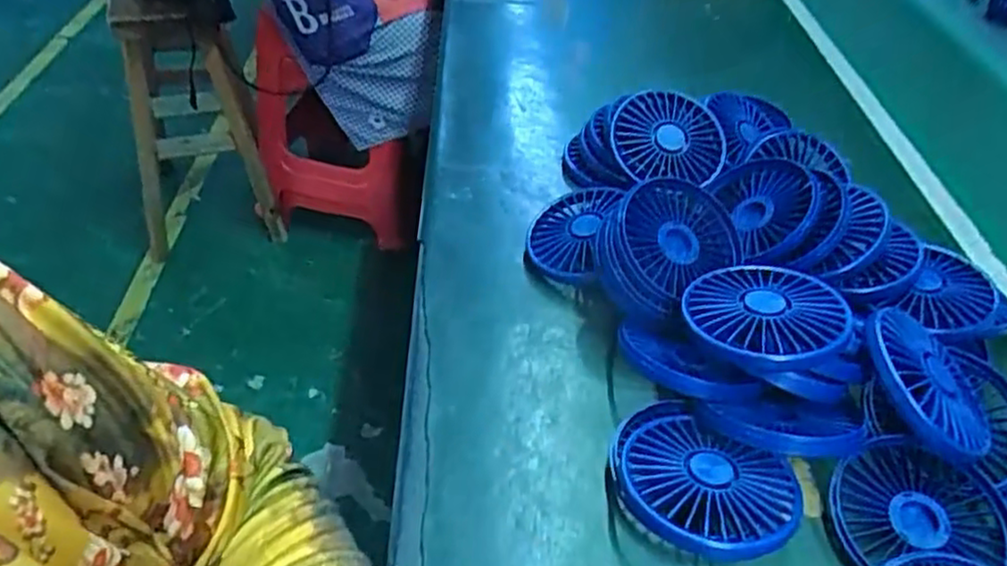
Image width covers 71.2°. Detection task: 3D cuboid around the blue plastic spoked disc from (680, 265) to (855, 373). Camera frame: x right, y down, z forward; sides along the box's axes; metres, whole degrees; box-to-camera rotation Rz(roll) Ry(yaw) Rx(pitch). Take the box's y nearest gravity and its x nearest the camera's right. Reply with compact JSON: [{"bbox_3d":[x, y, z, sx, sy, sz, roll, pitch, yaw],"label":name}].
[{"bbox_3d":[0.148,0.016,0.396,0.085,0.018,0.084,2,43,-2],"label":"blue plastic spoked disc"}]

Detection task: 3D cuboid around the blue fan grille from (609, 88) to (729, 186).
[{"bbox_3d":[0.127,-0.115,0.547,0.085,0.022,0.075,-1,80,-2],"label":"blue fan grille"}]

